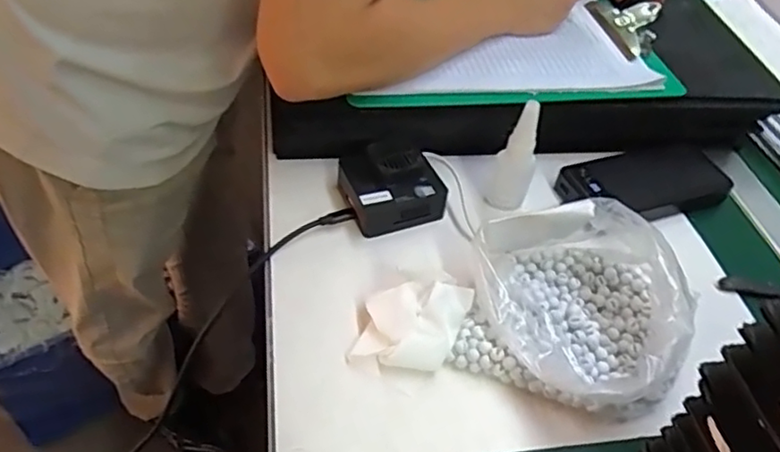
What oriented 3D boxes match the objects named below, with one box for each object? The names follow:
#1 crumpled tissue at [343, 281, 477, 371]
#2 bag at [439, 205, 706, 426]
[{"bbox_3d":[0.015,0.070,0.434,0.077,0.045,0.051,8,46,1],"label":"crumpled tissue"},{"bbox_3d":[0.133,0.049,0.448,0.149,0.077,0.148,21,48,13],"label":"bag"}]

